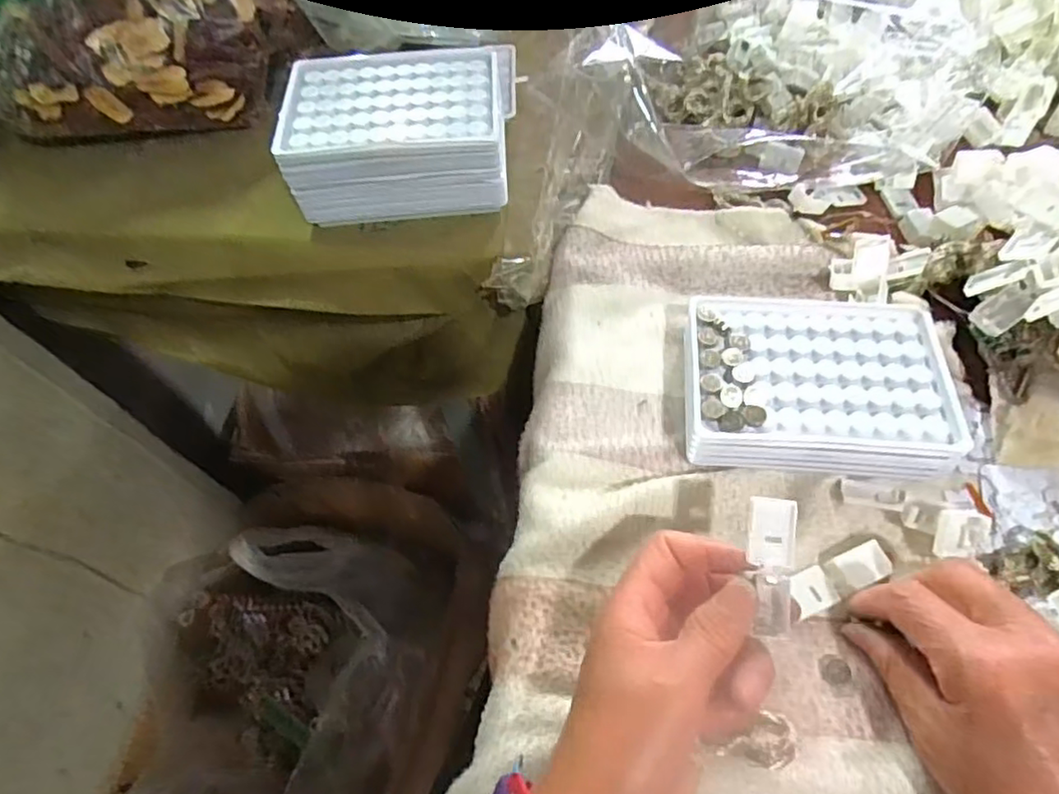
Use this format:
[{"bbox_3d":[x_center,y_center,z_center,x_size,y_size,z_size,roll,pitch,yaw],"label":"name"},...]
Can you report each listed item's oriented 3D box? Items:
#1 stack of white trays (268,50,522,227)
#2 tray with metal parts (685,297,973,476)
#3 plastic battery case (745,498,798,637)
[{"bbox_3d":[-0.080,-0.168,0.408,0.135,0.059,0.101,-2,59,3],"label":"stack of white trays"},{"bbox_3d":[0.152,-0.008,0.344,0.132,0.033,0.102,3,60,6],"label":"tray with metal parts"},{"bbox_3d":[0.099,0.069,0.257,0.020,0.013,0.055,-1,91,4],"label":"plastic battery case"}]

